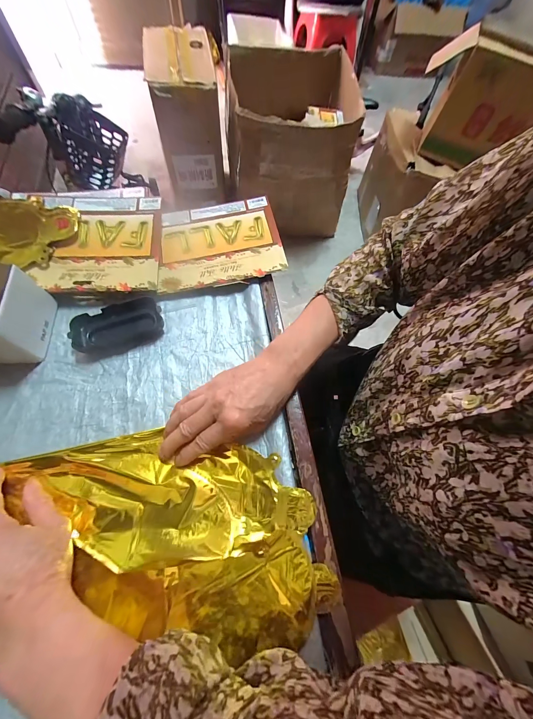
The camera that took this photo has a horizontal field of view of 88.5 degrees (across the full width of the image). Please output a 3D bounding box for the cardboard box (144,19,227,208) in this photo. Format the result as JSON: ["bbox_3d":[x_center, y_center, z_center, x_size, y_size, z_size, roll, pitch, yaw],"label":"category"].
[{"bbox_3d":[-0.348,-1.084,1.258,0.252,0.516,0.453,-5,65,-7],"label":"cardboard box"}]

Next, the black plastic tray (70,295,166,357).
[{"bbox_3d":[-0.197,-0.043,0.366,0.110,0.015,0.061,-20,95,-14],"label":"black plastic tray"}]

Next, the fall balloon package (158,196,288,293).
[{"bbox_3d":[-0.075,-0.184,0.424,0.183,0.010,0.158,-12,68,-2],"label":"fall balloon package"}]

